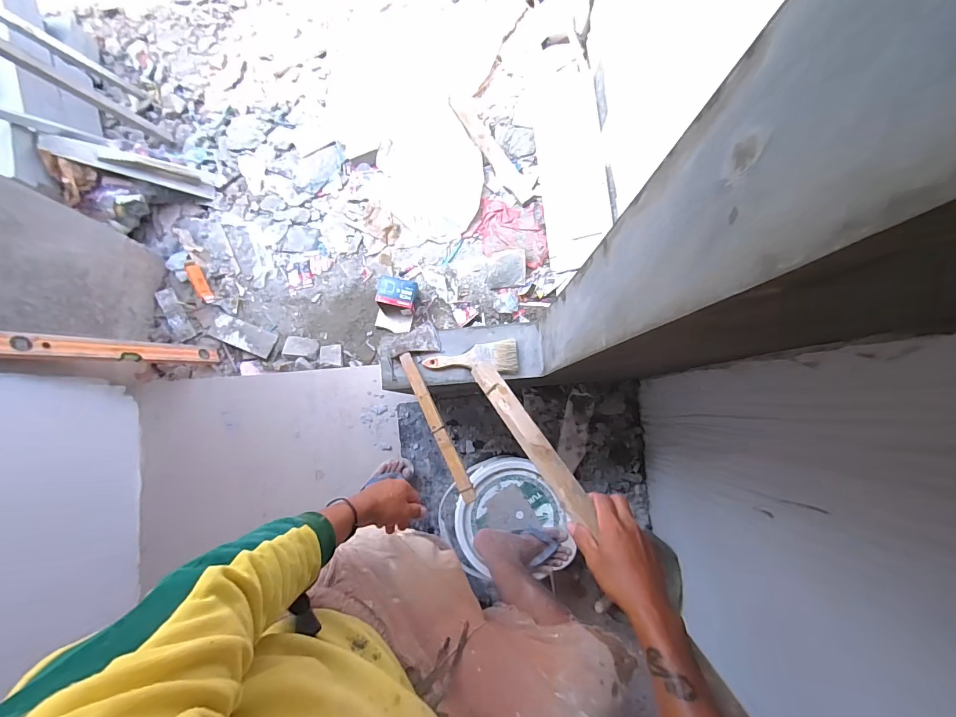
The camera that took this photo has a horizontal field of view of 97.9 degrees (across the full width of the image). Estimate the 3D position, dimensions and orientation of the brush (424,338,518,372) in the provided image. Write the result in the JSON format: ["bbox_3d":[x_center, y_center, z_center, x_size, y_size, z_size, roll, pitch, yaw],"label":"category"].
[{"bbox_3d":[-0.014,0.005,0.911,0.201,0.023,0.067,-8,83,-1],"label":"brush"}]

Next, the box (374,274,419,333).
[{"bbox_3d":[-0.318,-0.210,1.585,0.152,0.092,0.195,11,83,0],"label":"box"}]

